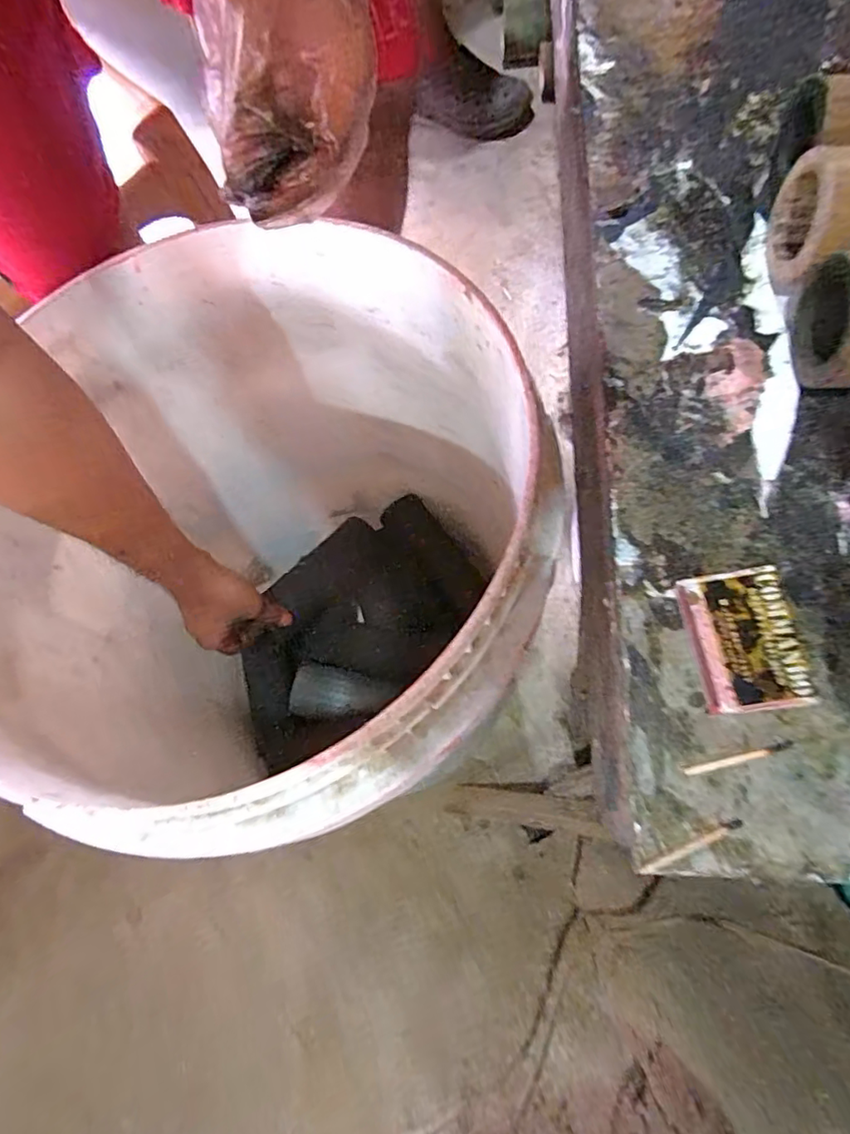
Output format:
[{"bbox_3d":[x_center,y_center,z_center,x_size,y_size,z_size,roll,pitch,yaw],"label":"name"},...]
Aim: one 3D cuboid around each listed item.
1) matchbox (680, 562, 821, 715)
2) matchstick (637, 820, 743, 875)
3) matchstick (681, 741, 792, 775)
[{"bbox_3d":[0.124,0.029,0.227,0.035,0.018,0.053,-7,72,0],"label":"matchbox"},{"bbox_3d":[0.099,0.104,0.213,0.042,0.004,0.004,-24,73,-6],"label":"matchstick"},{"bbox_3d":[0.121,0.074,0.221,0.042,0.004,0.004,-14,72,-3],"label":"matchstick"}]

